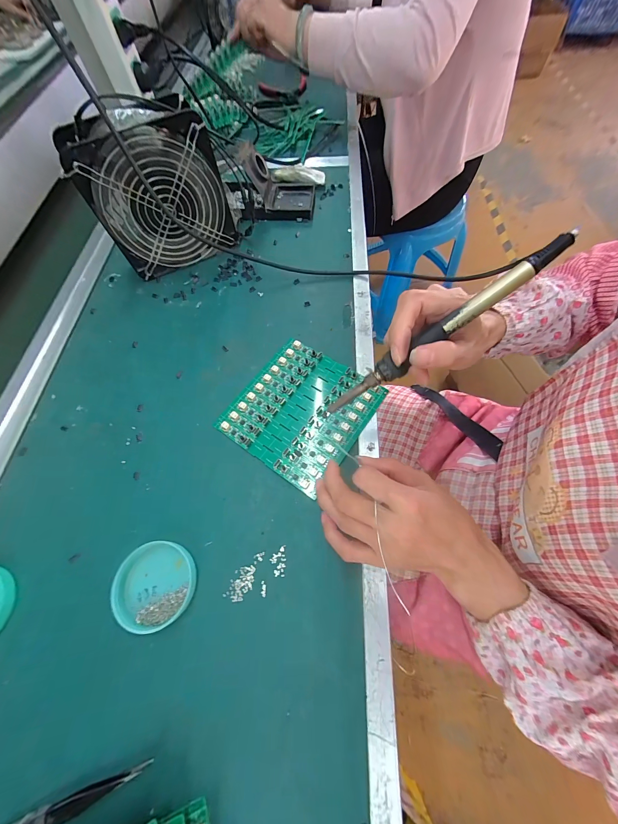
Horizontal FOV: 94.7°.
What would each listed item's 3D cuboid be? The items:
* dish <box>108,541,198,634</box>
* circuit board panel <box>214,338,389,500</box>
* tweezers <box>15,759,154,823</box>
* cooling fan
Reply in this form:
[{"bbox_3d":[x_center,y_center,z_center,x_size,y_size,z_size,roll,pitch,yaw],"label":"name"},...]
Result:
[{"bbox_3d":[-0.130,0.145,0.240,0.060,0.020,0.063,-1,65,2],"label":"dish"},{"bbox_3d":[-0.009,-0.006,0.307,0.132,0.010,0.138,32,71,15],"label":"circuit board panel"},{"bbox_3d":[-0.168,0.267,0.189,0.118,0.011,0.012,-23,66,-8],"label":"tweezers"},{"bbox_3d":[-0.180,-0.262,0.350,0.151,0.152,0.075,-26,67,-9],"label":"cooling fan"}]

